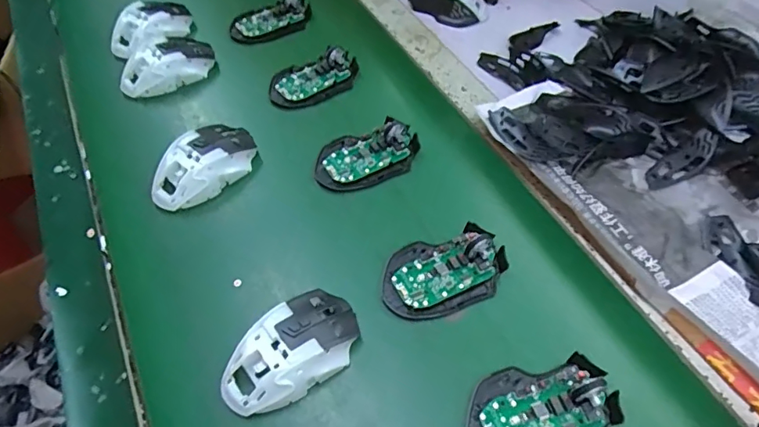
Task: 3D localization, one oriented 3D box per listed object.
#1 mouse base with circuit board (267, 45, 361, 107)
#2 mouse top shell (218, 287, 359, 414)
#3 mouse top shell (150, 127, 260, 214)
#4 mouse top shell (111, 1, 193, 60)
[{"bbox_3d":[-0.080,-0.170,0.613,0.114,0.027,0.054,-21,55,-11],"label":"mouse base with circuit board"},{"bbox_3d":[-0.071,0.108,0.397,0.116,0.035,0.061,-36,59,-21],"label":"mouse top shell"},{"bbox_3d":[-0.183,-0.052,0.519,0.067,0.038,0.118,38,64,27],"label":"mouse top shell"},{"bbox_3d":[-0.305,-0.249,0.666,0.117,0.042,0.055,-36,59,-21],"label":"mouse top shell"}]

